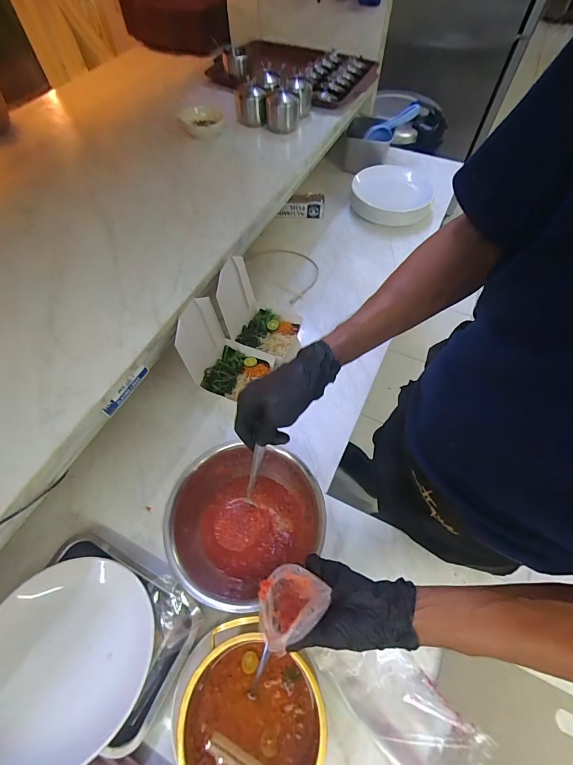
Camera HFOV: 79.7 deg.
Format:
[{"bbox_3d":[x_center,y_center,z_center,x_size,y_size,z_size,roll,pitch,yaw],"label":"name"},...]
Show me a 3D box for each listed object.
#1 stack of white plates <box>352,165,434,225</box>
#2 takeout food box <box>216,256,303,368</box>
[{"bbox_3d":[0.314,-0.578,1.044,0.237,0.083,0.254,8,59,4],"label":"stack of white plates"},{"bbox_3d":[-0.057,-0.154,0.740,0.179,0.154,0.154,17,60,10],"label":"takeout food box"}]

